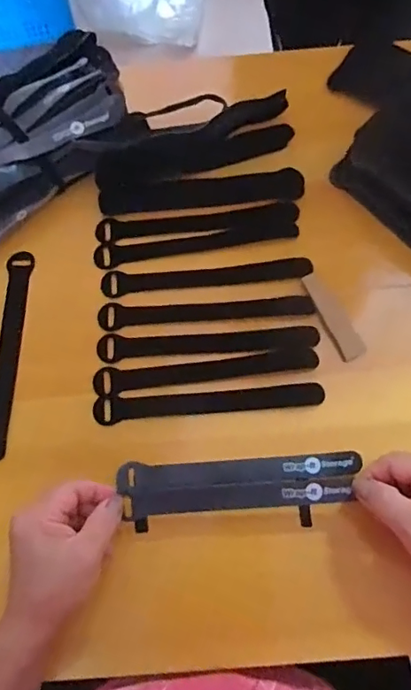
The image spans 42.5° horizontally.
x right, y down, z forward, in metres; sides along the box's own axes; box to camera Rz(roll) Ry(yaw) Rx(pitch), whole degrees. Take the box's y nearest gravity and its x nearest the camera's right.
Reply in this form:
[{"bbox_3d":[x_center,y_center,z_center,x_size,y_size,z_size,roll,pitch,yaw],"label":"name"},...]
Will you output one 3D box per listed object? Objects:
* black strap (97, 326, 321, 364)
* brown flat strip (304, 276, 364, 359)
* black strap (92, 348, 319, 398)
[{"bbox_3d":[0.003,0.000,0.479,0.195,0.009,0.025,-3,70,1],"label":"black strap"},{"bbox_3d":[0.115,-0.027,0.481,0.021,0.004,0.088,-25,71,-7],"label":"brown flat strip"},{"bbox_3d":[0.001,0.024,0.473,0.196,0.010,0.025,-6,70,0],"label":"black strap"}]

